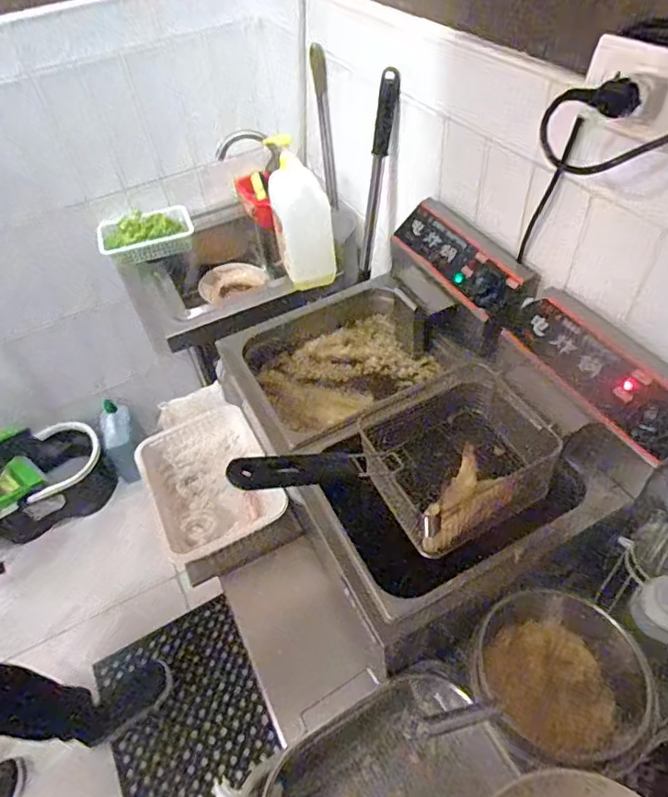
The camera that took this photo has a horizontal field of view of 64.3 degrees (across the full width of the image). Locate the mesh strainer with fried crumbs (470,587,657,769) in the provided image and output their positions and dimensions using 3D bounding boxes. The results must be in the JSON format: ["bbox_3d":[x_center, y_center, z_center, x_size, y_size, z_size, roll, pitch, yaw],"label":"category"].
[{"bbox_3d":[0.263,0.309,0.618,0.178,0.082,0.165,17,53,20],"label":"mesh strainer with fried crumbs"}]

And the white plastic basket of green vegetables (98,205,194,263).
[{"bbox_3d":[-0.507,-0.436,1.417,0.244,0.116,0.100,-27,50,-34],"label":"white plastic basket of green vegetables"}]

